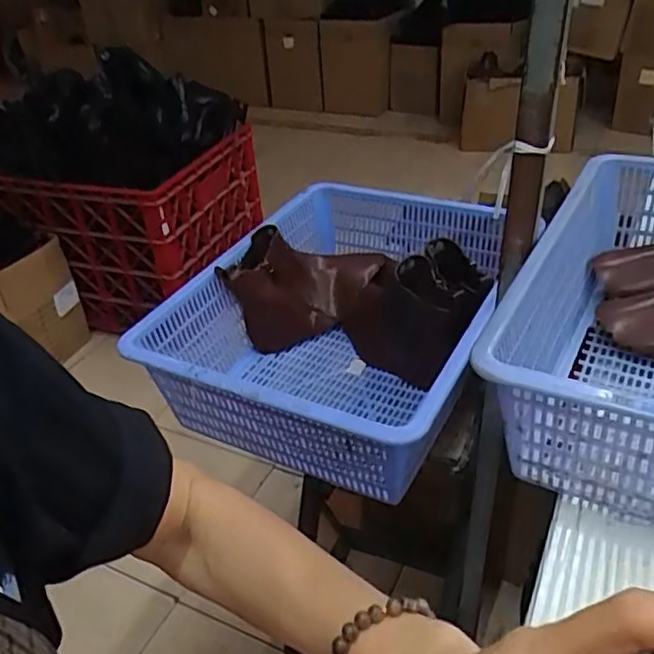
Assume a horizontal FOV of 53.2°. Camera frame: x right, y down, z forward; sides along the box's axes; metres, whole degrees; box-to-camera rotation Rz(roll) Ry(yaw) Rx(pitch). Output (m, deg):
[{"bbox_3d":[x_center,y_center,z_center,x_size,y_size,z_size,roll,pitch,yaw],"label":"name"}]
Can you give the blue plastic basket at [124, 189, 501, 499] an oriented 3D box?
[{"bbox_3d":[0.020,-0.007,0.855,0.353,0.163,0.460,14,38,25],"label":"blue plastic basket"}]

